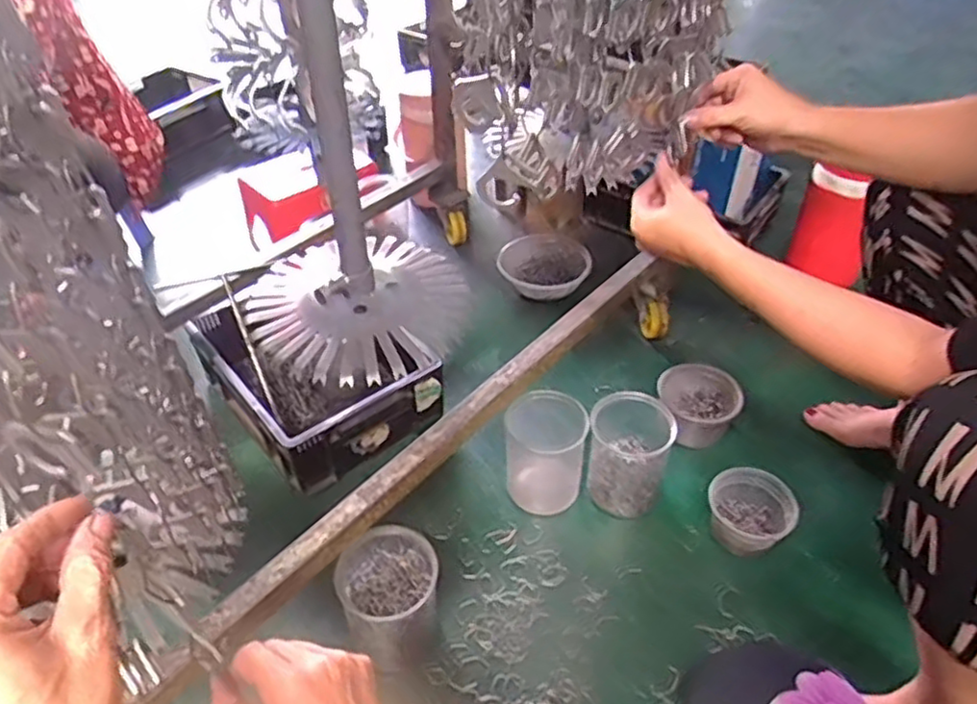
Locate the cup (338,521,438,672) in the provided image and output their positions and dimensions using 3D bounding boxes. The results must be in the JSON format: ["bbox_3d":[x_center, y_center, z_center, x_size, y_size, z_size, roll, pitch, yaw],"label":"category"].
[{"bbox_3d":[-0.106,0.274,0.770,0.106,0.135,0.115,-1,41,1],"label":"cup"}]

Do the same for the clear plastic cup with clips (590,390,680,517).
[{"bbox_3d":[0.184,0.142,0.921,0.105,0.147,0.090,13,43,17],"label":"clear plastic cup with clips"}]

